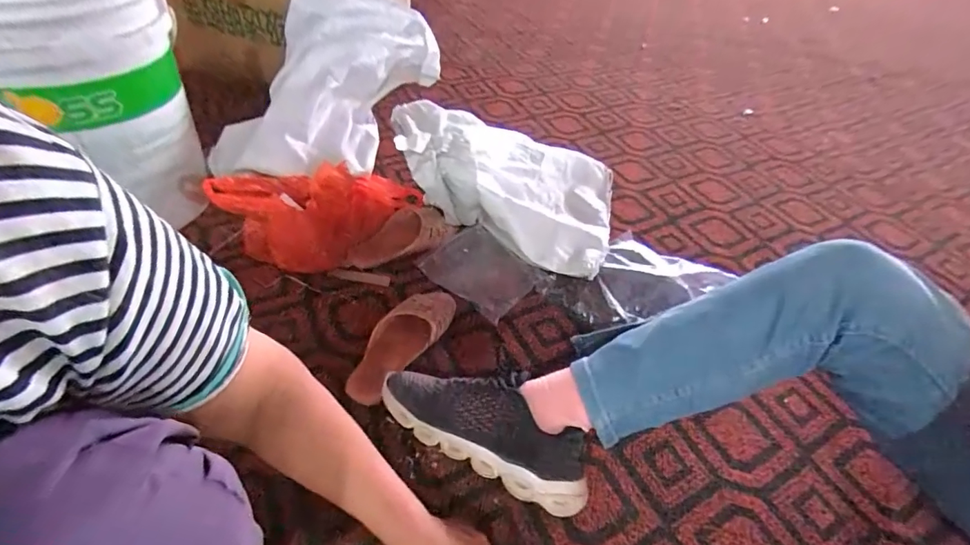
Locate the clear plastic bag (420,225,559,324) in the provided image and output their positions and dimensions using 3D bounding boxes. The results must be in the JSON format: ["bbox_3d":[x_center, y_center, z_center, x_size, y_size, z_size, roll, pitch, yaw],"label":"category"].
[{"bbox_3d":[-0.001,-0.004,0.769,0.130,0.034,0.183,-32,57,-32],"label":"clear plastic bag"}]

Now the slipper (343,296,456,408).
[{"bbox_3d":[-0.113,0.094,0.647,0.080,0.040,0.206,25,48,16],"label":"slipper"}]

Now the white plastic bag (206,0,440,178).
[{"bbox_3d":[-0.291,-0.366,0.914,0.284,0.198,0.500,16,64,8],"label":"white plastic bag"}]

